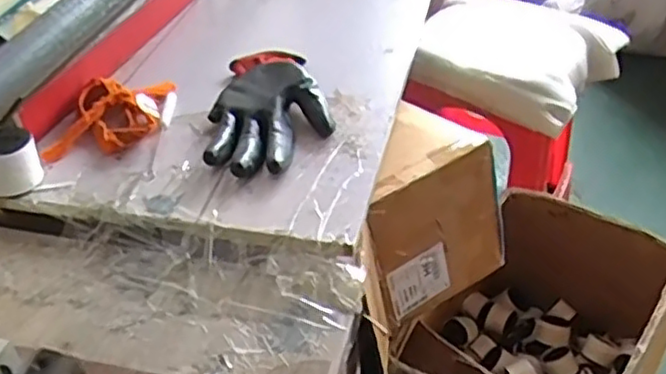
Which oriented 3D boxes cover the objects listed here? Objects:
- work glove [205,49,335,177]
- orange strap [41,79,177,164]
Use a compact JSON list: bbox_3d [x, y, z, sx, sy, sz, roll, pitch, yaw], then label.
[{"bbox_3d":[-0.065,-0.083,0.672,0.114,0.028,0.198,-7,41,-4],"label":"work glove"},{"bbox_3d":[-0.224,-0.075,0.677,0.099,0.022,0.119,0,41,4],"label":"orange strap"}]

